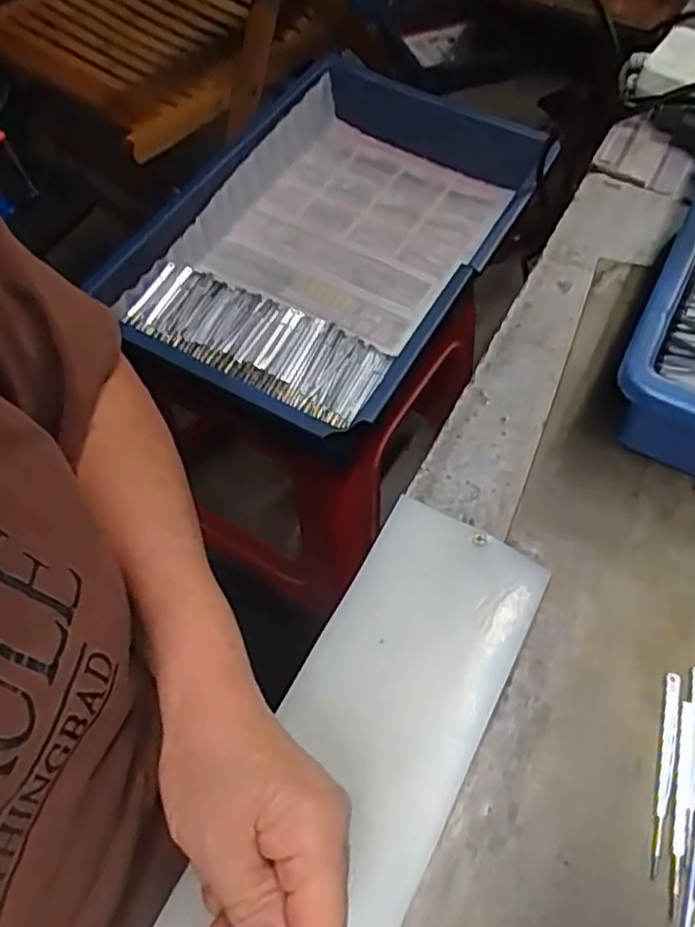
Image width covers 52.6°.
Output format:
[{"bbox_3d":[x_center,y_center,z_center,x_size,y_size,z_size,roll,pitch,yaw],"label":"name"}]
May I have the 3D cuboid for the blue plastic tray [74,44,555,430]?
[{"bbox_3d":[-0.017,-0.210,0.685,0.291,0.107,0.396,28,65,16],"label":"blue plastic tray"}]

